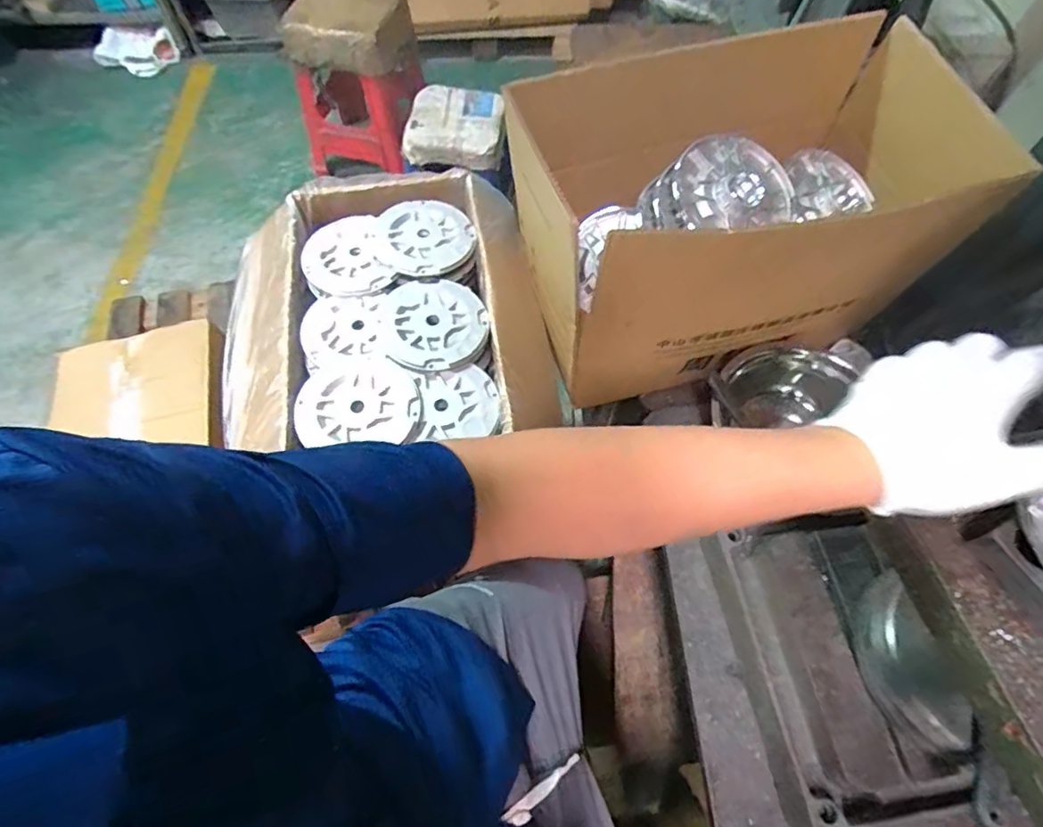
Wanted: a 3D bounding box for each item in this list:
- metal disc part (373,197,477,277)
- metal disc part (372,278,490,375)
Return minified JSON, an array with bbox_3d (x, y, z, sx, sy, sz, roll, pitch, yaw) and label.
[{"bbox_3d":[-0.136,-0.247,0.761,0.128,0.011,0.135,0,62,-1],"label":"metal disc part"},{"bbox_3d":[-0.115,-0.114,0.705,0.135,0.014,0.138,0,62,-1],"label":"metal disc part"}]

